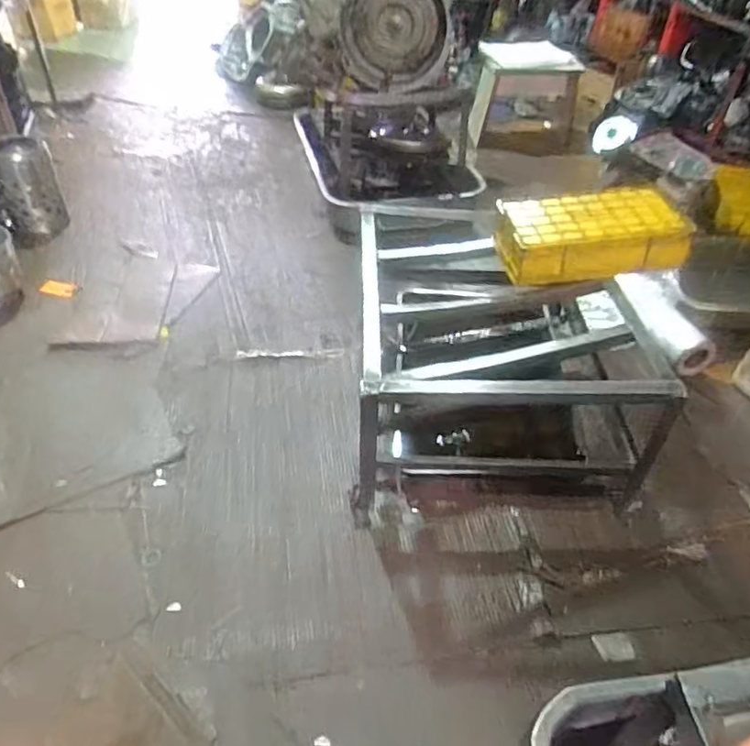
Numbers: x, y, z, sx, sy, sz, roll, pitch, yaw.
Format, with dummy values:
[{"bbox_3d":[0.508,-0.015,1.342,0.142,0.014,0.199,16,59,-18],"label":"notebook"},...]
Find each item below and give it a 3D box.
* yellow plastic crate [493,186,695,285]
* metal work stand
[{"bbox_3d":[0.430,-0.286,1.230,0.351,0.104,0.193,-2,43,-7],"label":"yellow plastic crate"},{"bbox_3d":[0.237,-0.060,1.191,0.528,0.303,0.623,3,43,-1],"label":"metal work stand"}]

